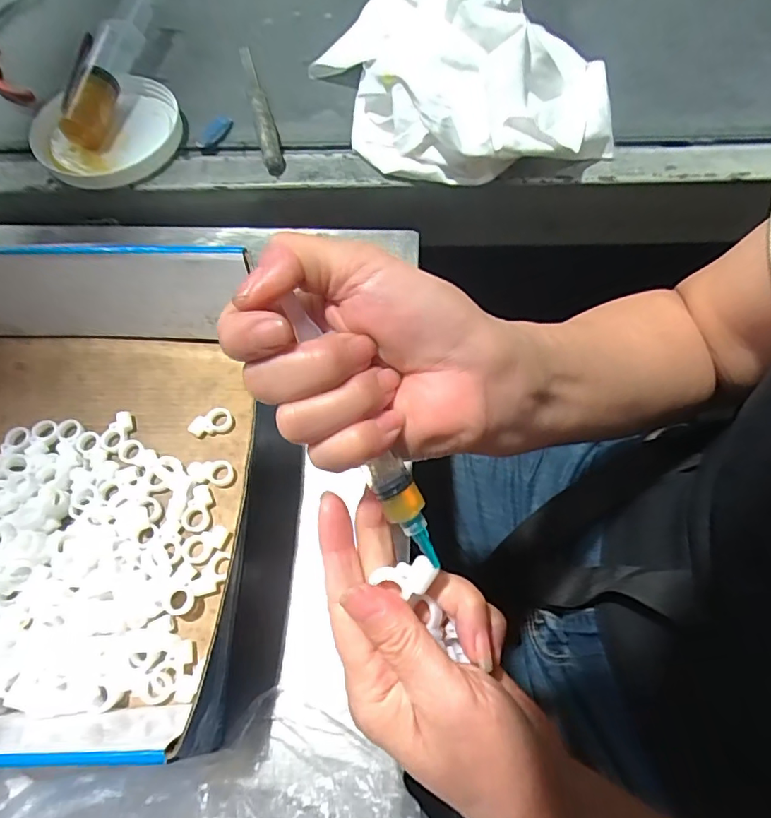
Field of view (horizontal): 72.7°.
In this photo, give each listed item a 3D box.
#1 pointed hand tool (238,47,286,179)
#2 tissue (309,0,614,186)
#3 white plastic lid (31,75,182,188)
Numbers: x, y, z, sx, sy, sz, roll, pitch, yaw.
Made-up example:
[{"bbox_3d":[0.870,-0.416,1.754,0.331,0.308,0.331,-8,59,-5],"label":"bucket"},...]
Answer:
[{"bbox_3d":[-0.114,-0.276,0.475,0.018,0.016,0.172,-14,66,-5],"label":"pointed hand tool"},{"bbox_3d":[0.056,-0.297,0.444,0.203,0.072,0.265,-28,68,-11],"label":"tissue"},{"bbox_3d":[-0.244,-0.245,0.462,0.123,0.015,0.119,0,66,1],"label":"white plastic lid"}]

